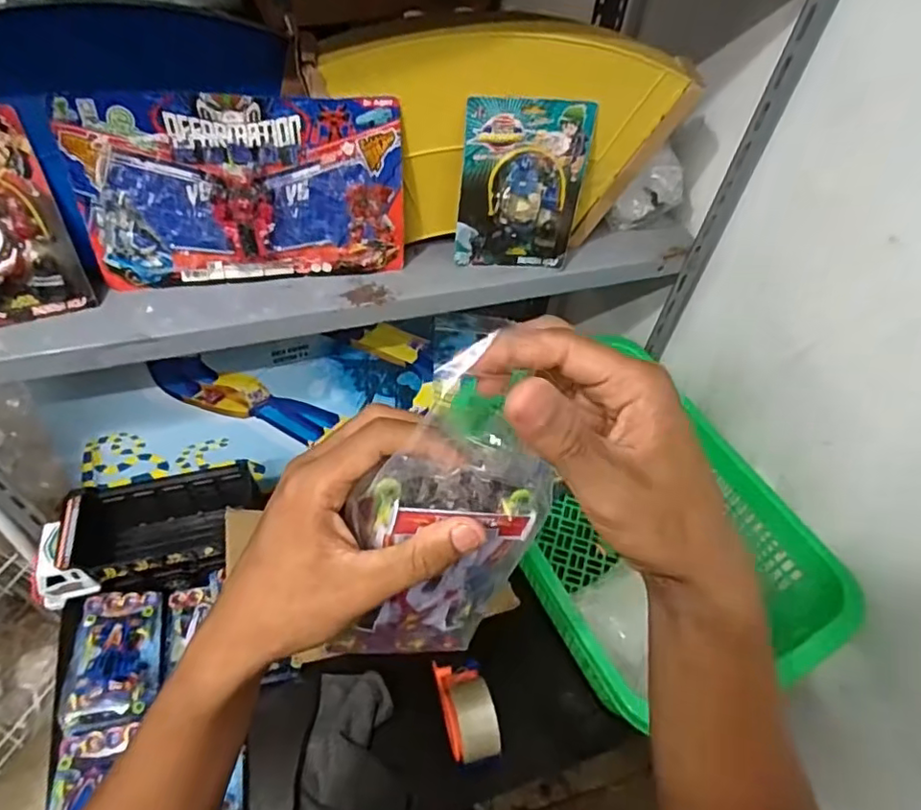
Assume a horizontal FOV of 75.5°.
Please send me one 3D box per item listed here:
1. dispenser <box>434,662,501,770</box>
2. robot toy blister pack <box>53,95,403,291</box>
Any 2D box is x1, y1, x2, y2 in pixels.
[{"bbox_3d":[0.009,0.390,0.768,0.062,0.072,0.125,-8,53,-9],"label":"dispenser"},{"bbox_3d":[-0.238,-0.233,0.673,0.338,0.188,0.067,-5,52,-7],"label":"robot toy blister pack"}]

